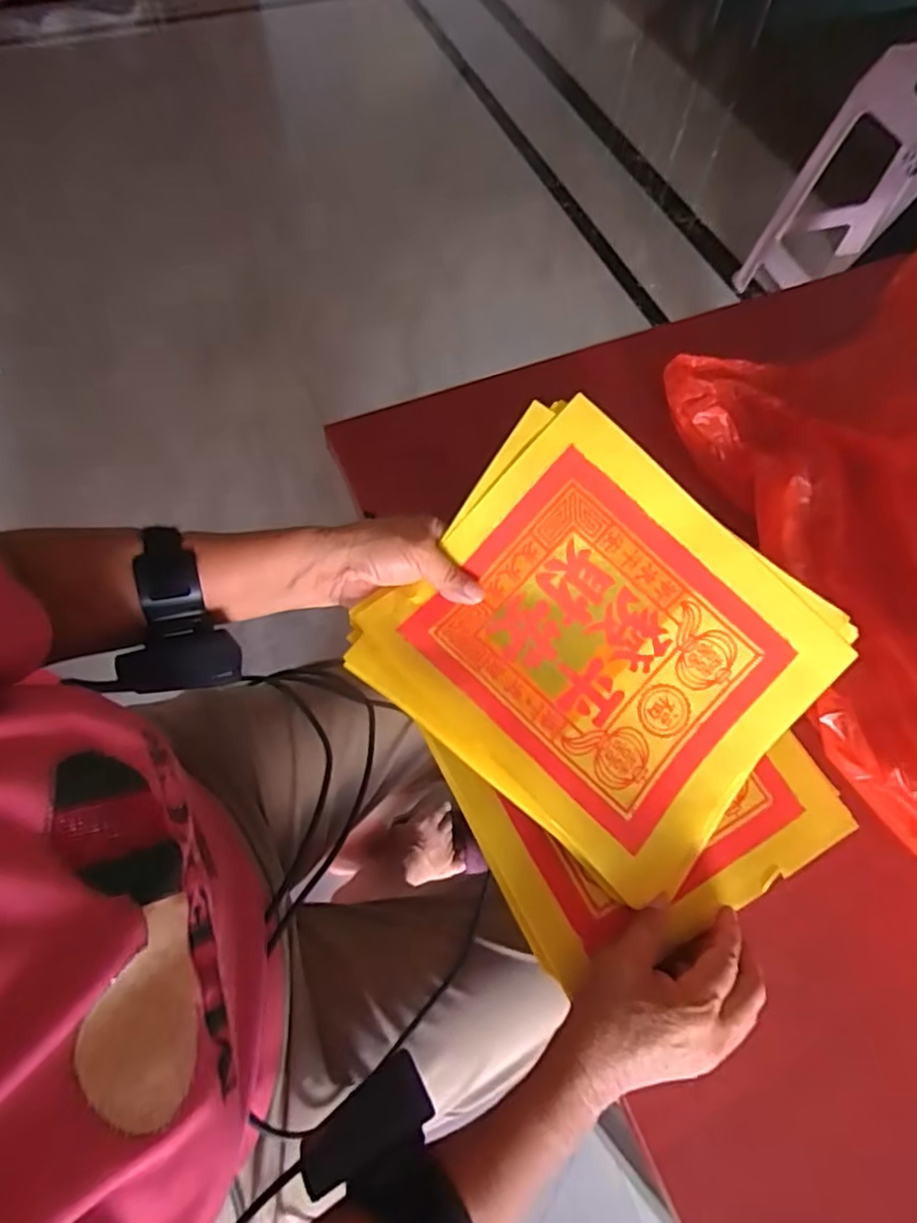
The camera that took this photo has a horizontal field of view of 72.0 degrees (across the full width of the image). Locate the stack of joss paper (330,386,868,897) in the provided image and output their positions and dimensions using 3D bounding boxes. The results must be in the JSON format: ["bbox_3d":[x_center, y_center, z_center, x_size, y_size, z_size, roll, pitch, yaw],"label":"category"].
[{"bbox_3d":[0.095,0.023,0.424,0.265,0.035,0.231,40,84,2],"label":"stack of joss paper"}]

